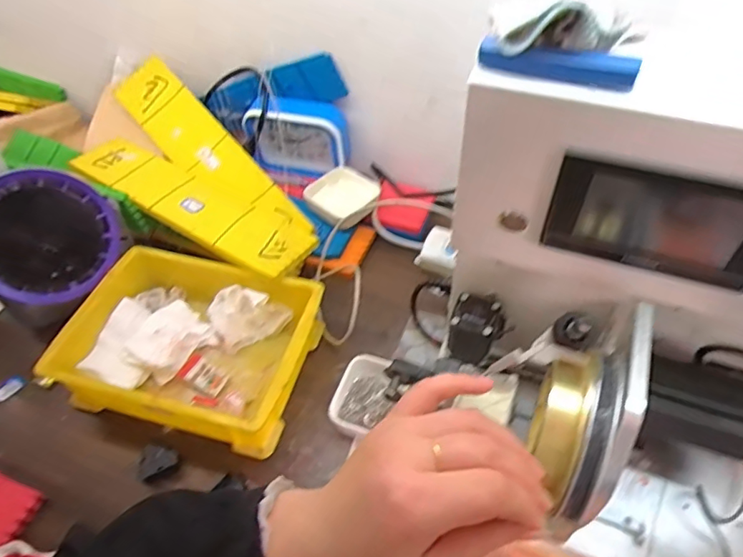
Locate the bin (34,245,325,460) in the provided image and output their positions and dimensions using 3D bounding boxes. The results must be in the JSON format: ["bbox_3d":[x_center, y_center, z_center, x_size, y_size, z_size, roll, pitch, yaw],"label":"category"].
[{"bbox_3d":[-0.187,0.068,0.567,0.239,0.070,0.177,10,51,11],"label":"bin"}]

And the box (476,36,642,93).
[{"bbox_3d":[0.110,-0.128,0.316,0.089,0.017,0.025,12,51,12],"label":"box"}]

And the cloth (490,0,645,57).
[{"bbox_3d":[0.110,-0.142,0.303,0.081,0.030,0.029,7,50,8],"label":"cloth"}]

